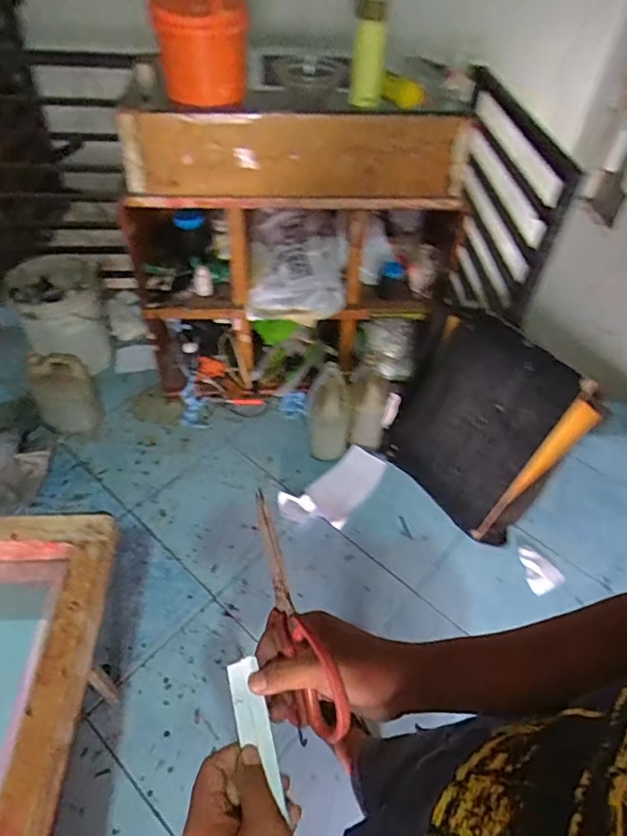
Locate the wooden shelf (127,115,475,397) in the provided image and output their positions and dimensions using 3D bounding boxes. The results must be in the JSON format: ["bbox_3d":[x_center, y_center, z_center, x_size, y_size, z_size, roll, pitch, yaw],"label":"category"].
[{"bbox_3d":[-0.056,-0.475,1.655,0.988,0.927,0.280,0,48,-4],"label":"wooden shelf"}]

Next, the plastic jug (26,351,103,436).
[{"bbox_3d":[-0.785,-0.068,1.658,0.177,0.278,0.115,-17,51,-19],"label":"plastic jug"}]

